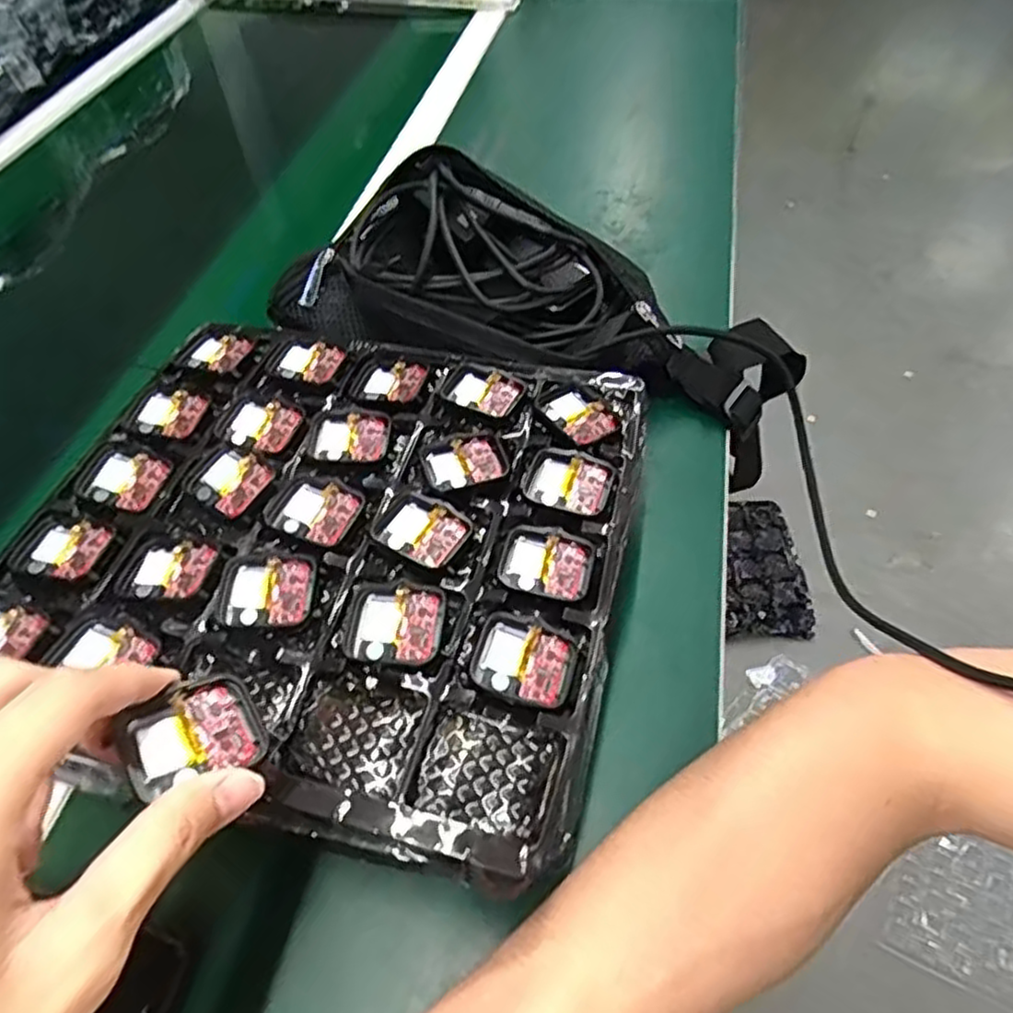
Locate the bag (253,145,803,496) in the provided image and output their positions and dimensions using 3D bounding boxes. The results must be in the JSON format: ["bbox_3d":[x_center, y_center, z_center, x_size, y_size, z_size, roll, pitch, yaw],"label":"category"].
[{"bbox_3d":[0.022,-0.126,0.491,0.361,0.115,0.145,20,54,2],"label":"bag"}]

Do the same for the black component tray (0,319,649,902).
[{"bbox_3d":[-0.087,0.013,0.360,0.283,0.022,0.266,9,53,11],"label":"black component tray"}]

